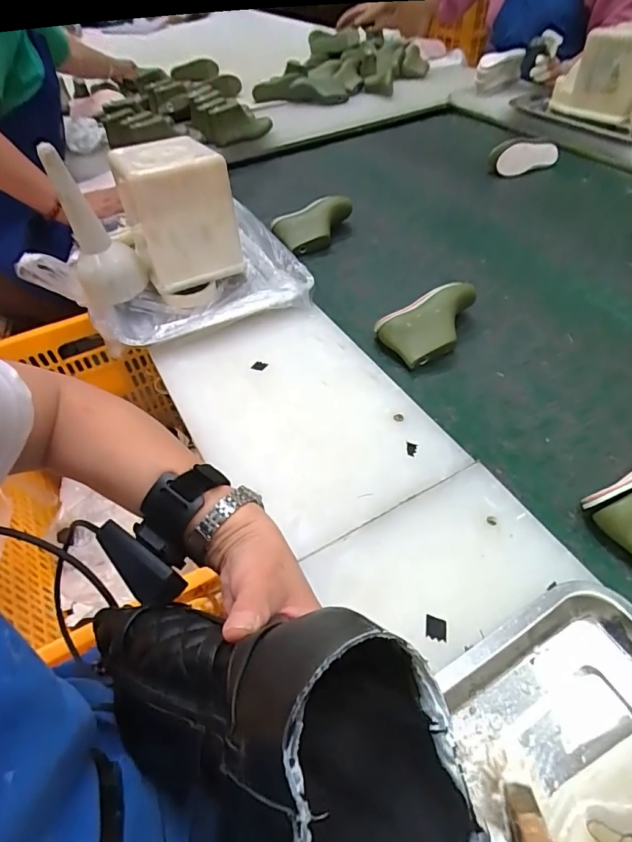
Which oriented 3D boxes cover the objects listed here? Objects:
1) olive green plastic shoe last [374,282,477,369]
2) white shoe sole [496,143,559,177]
[{"bbox_3d":[0.168,-0.141,0.643,0.153,0.057,0.087,-26,52,-18],"label":"olive green plastic shoe last"},{"bbox_3d":[0.480,-0.603,1.032,0.153,0.011,0.069,-21,90,-6],"label":"white shoe sole"}]

